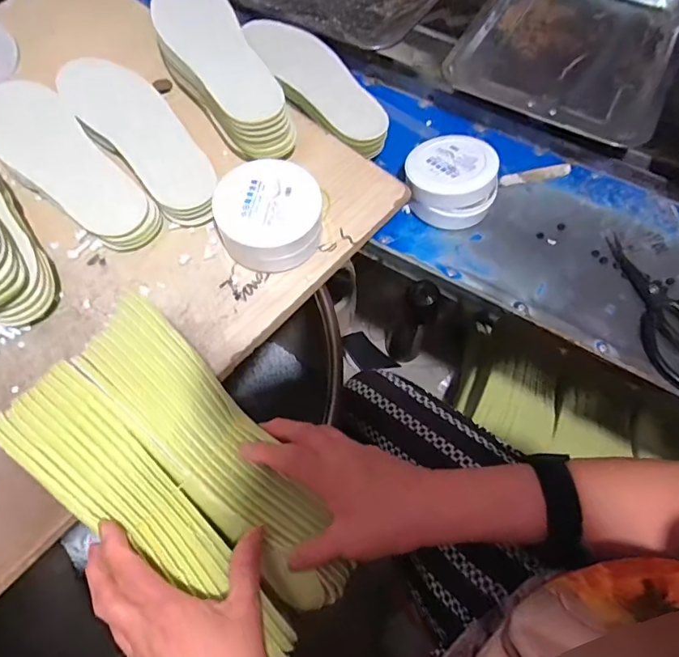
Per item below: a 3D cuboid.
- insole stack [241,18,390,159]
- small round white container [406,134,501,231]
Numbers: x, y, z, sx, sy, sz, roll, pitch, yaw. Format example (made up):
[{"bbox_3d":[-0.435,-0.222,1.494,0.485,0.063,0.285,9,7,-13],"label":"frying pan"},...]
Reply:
[{"bbox_3d":[-0.036,-0.311,0.593,0.087,0.042,0.246,-29,67,-15],"label":"insole stack"},{"bbox_3d":[0.130,-0.175,0.552,0.100,0.063,0.104,0,63,-1],"label":"small round white container"}]

